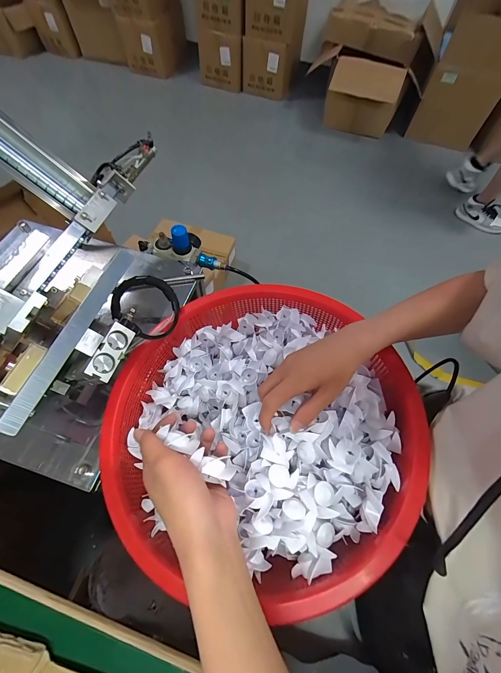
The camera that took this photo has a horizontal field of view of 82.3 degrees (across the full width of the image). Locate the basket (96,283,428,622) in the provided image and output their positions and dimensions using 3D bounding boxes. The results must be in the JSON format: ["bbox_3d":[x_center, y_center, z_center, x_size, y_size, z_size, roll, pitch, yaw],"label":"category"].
[{"bbox_3d":[0.014,0.119,0.412,0.396,0.133,0.399,-27,58,-9],"label":"basket"}]

